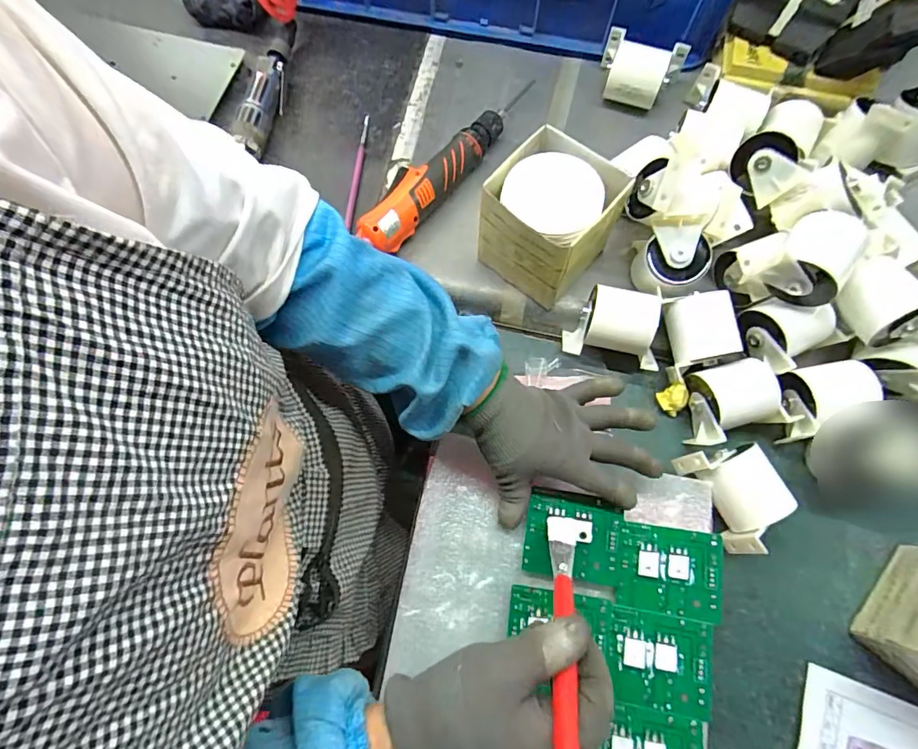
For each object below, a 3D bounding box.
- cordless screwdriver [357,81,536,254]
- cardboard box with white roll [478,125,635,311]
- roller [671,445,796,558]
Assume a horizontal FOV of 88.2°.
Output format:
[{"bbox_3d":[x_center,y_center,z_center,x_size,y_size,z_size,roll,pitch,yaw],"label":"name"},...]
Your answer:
[{"bbox_3d":[-0.005,-0.248,0.548,0.048,0.056,0.277,38,79,10],"label":"cordless screwdriver"},{"bbox_3d":[0.090,-0.153,0.485,0.108,0.121,0.109,40,79,11],"label":"cardboard box with white roll"},{"bbox_3d":[0.259,0.111,0.446,0.065,0.059,0.098,-25,76,-6],"label":"roller"}]

